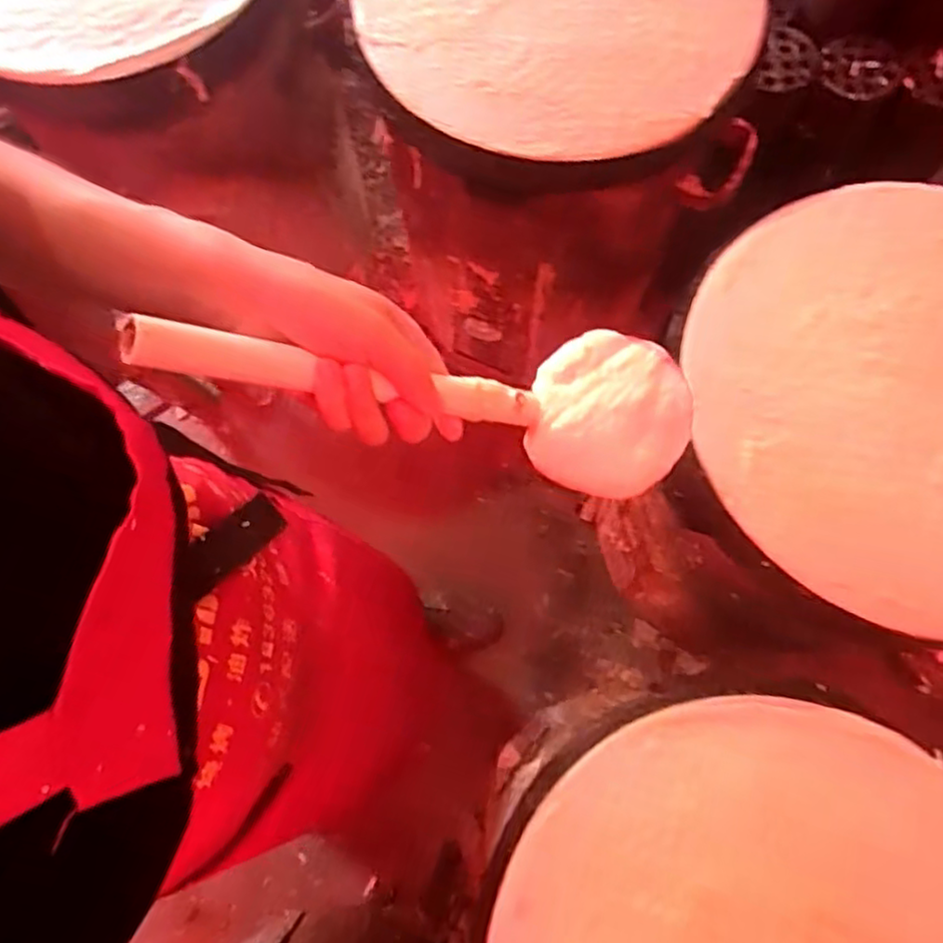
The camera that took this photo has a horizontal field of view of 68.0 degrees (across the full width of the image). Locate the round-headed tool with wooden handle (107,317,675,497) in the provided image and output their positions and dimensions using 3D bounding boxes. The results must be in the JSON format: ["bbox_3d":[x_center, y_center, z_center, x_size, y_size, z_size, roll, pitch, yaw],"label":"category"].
[{"bbox_3d":[-0.012,-0.049,0.375,0.312,0.063,0.098,8,72,-34],"label":"round-headed tool with wooden handle"}]

